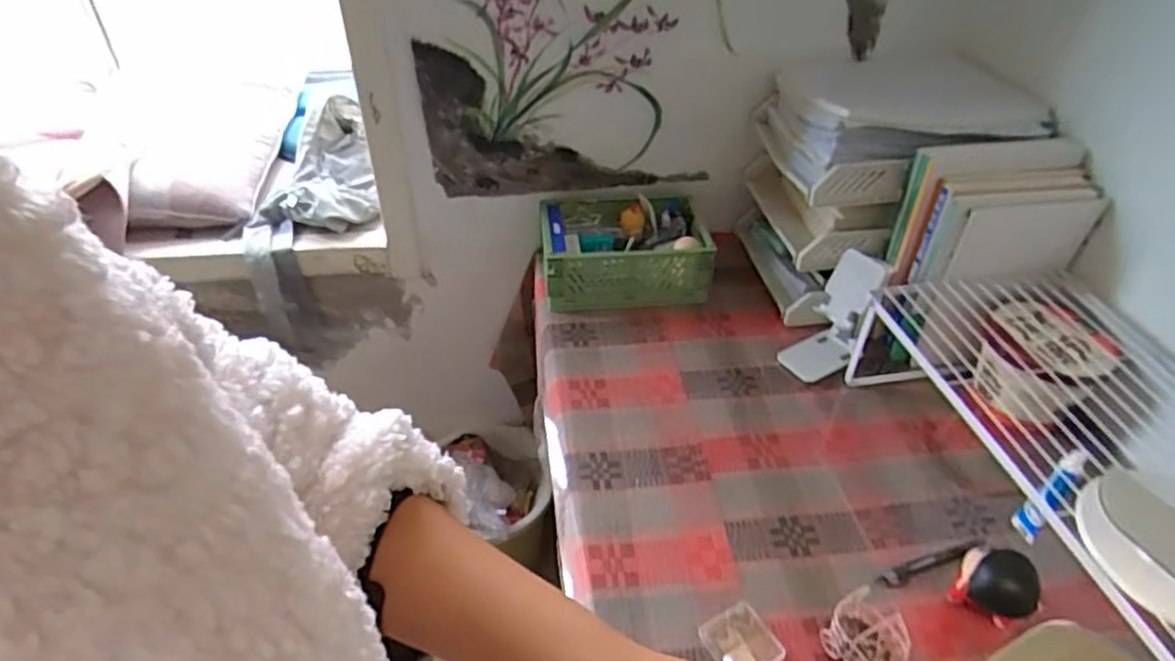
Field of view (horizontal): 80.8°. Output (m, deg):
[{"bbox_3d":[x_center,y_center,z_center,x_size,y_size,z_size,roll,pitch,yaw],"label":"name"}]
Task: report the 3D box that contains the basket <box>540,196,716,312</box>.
[{"bbox_3d":[0.054,-0.118,1.083,0.247,0.110,0.178,-6,41,-6],"label":"basket"}]

